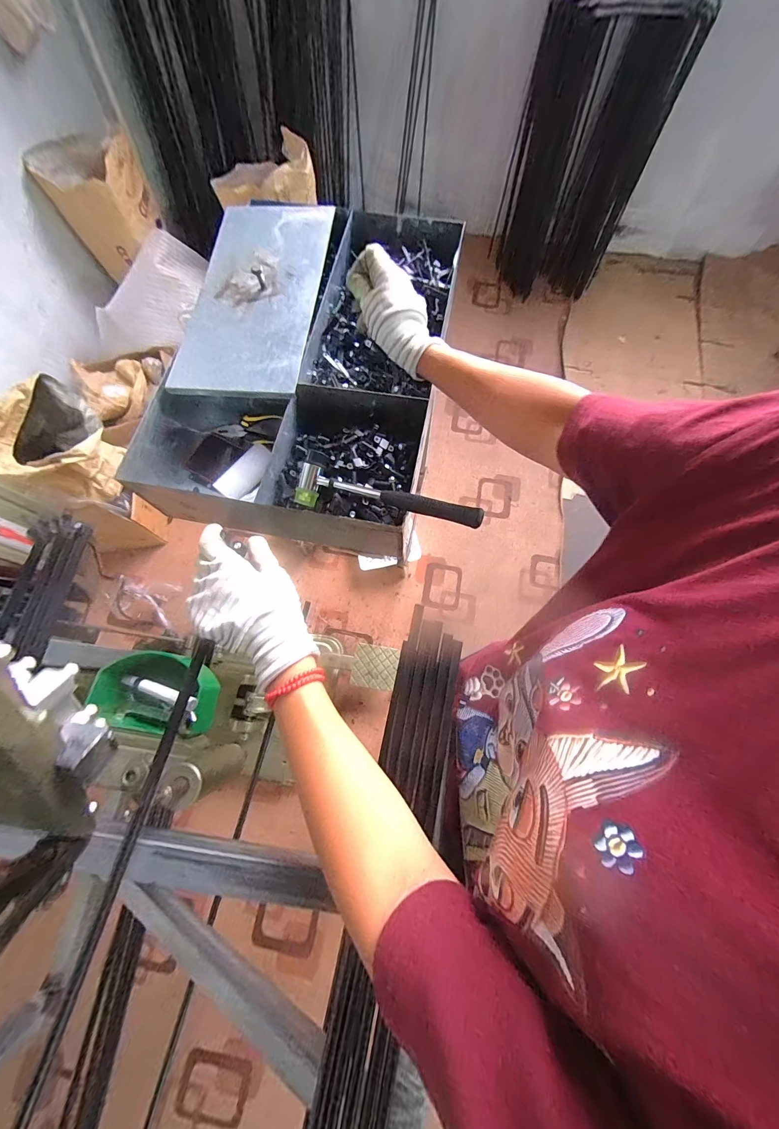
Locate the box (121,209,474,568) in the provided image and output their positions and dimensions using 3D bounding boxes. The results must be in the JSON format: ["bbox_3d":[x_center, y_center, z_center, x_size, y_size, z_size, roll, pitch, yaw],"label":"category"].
[{"bbox_3d":[-0.138,-0.367,0.616,0.424,0.142,0.641,9,70,4],"label":"box"}]

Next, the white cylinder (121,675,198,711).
[{"bbox_3d":[-0.299,0.161,0.460,0.136,0.014,0.016,8,69,23],"label":"white cylinder"}]

